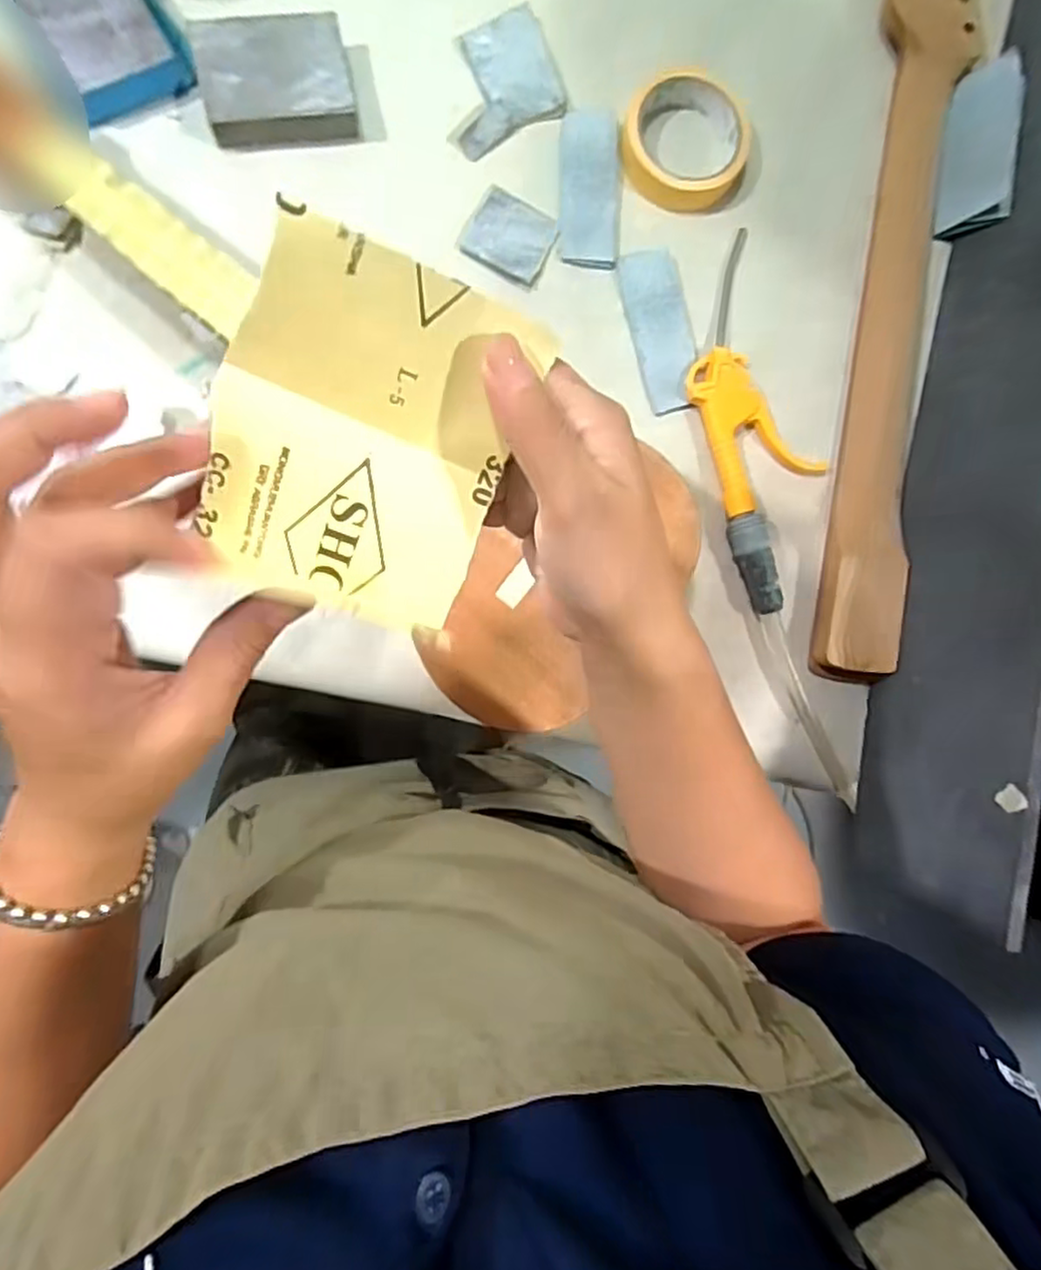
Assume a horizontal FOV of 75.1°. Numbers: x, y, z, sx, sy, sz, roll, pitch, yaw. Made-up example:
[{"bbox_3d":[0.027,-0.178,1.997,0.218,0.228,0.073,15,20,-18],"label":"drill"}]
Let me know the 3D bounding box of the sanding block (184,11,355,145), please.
[{"bbox_3d":[-0.167,-0.383,0.467,0.097,0.026,0.071,-13,91,-9],"label":"sanding block"}]

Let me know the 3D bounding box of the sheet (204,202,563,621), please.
[{"bbox_3d":[-0.049,-0.058,0.215,0.087,0.015,0.112,16,117,-20],"label":"sheet"}]

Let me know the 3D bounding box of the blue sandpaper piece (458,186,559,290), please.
[{"bbox_3d":[-0.008,-0.293,0.499,0.061,0.004,0.058,27,83,-4],"label":"blue sandpaper piece"}]

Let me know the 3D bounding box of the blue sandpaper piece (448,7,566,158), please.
[{"bbox_3d":[-0.016,-0.410,0.501,0.104,0.009,0.076,-35,95,-8],"label":"blue sandpaper piece"}]

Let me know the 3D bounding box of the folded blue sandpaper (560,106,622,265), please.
[{"bbox_3d":[0.052,-0.339,0.506,0.043,0.007,0.125,2,89,-9],"label":"folded blue sandpaper"}]

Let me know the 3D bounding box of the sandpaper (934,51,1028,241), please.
[{"bbox_3d":[0.365,-0.385,0.535,0.013,0.051,0.134,12,86,-41],"label":"sandpaper"}]

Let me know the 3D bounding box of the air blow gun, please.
[{"bbox_3d":[0.179,-0.161,0.514,0.084,0.028,0.276,-16,92,-9],"label":"air blow gun"}]

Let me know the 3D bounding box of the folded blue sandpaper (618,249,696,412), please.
[{"bbox_3d":[0.108,-0.229,0.512,0.047,0.010,0.115,-16,96,-3],"label":"folded blue sandpaper"}]

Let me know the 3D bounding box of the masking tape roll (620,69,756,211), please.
[{"bbox_3d":[0.126,-0.372,0.510,0.094,0.026,0.092,0,89,-9],"label":"masking tape roll"}]

